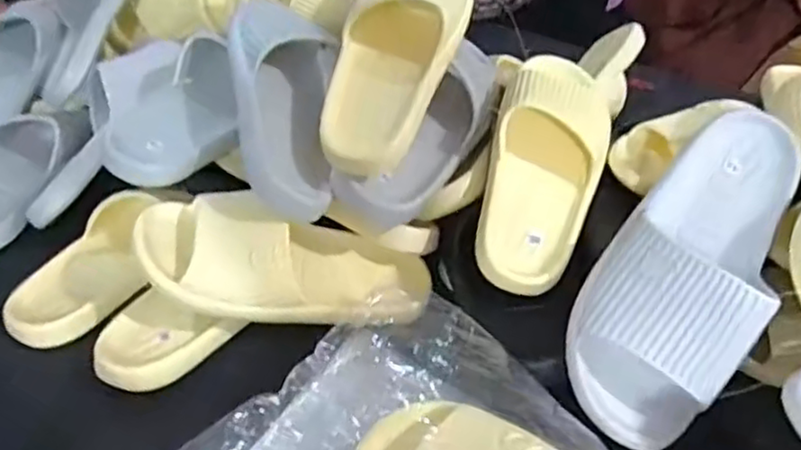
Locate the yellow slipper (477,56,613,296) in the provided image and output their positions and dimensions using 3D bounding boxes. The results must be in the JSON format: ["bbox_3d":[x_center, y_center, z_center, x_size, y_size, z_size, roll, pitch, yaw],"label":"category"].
[{"bbox_3d":[0.127,-0.061,0.591,0.096,0.065,0.241,13,63,13],"label":"yellow slipper"}]

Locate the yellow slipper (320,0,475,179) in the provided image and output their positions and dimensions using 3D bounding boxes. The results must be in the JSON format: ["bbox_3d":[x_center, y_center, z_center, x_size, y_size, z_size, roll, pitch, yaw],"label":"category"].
[{"bbox_3d":[-0.004,-0.148,0.600,0.097,0.054,0.238,15,70,15],"label":"yellow slipper"}]

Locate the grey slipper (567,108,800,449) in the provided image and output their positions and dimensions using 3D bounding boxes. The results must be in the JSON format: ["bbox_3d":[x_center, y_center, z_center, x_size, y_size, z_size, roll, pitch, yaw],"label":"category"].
[{"bbox_3d":[0.217,0.026,0.513,0.121,0.058,0.280,24,73,25],"label":"grey slipper"}]

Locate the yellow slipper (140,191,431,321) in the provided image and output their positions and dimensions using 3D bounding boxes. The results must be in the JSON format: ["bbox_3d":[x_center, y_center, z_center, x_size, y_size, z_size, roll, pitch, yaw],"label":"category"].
[{"bbox_3d":[-0.092,0.030,0.574,0.251,0.071,0.092,12,37,-12],"label":"yellow slipper"}]

